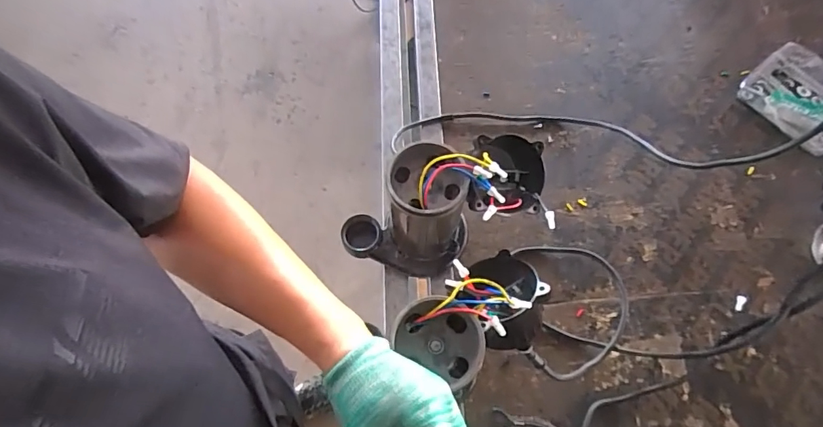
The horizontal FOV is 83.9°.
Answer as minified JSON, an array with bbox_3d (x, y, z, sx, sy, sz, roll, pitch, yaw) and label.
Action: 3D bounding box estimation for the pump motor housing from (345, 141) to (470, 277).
[{"bbox_3d":[-0.008,0.001,0.583,0.153,0.197,0.100,15,68,8],"label":"pump motor housing"}]

